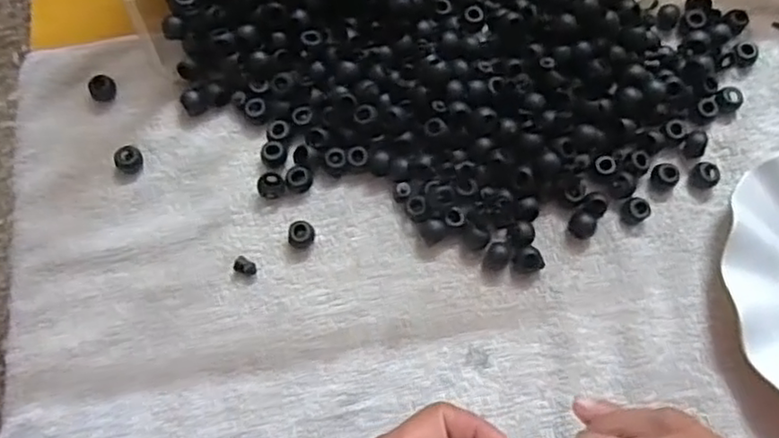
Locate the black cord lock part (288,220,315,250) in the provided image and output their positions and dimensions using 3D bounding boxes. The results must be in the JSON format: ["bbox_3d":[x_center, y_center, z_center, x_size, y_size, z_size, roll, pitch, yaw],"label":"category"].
[{"bbox_3d":[-0.050,0.009,0.379,0.015,0.012,0.014,0,72,-1],"label":"black cord lock part"}]

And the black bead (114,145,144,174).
[{"bbox_3d":[-0.153,-0.036,0.397,0.014,0.009,0.018,-1,72,-2],"label":"black bead"}]

